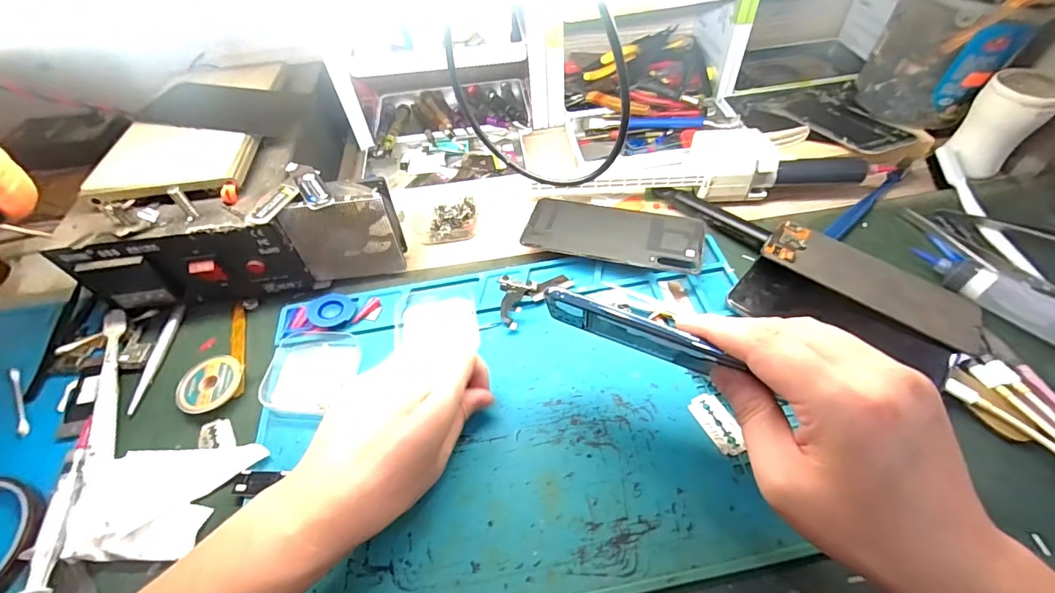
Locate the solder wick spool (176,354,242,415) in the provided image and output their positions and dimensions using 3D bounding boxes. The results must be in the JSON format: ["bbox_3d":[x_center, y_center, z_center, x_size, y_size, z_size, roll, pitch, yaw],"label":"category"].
[{"bbox_3d":[-0.237,0.066,0.337,0.042,0.013,0.045,-2,54,3],"label":"solder wick spool"}]

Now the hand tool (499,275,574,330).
[{"bbox_3d":[0.008,0.001,0.368,0.060,0.004,0.052,-6,54,0],"label":"hand tool"}]

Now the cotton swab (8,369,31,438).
[{"bbox_3d":[-0.387,0.080,0.341,0.008,0.005,0.069,-37,59,-21],"label":"cotton swab"}]

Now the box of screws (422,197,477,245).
[{"bbox_3d":[-0.074,-0.074,0.431,0.051,0.022,0.039,-10,54,-3],"label":"box of screws"}]

